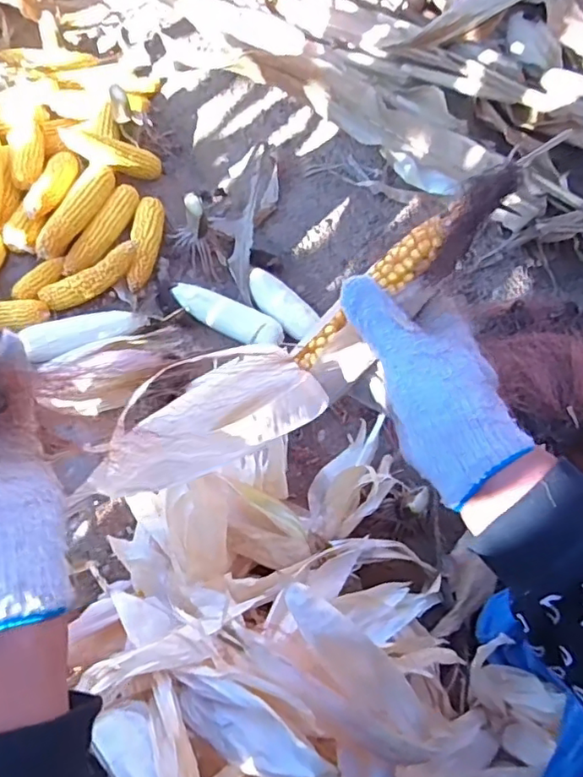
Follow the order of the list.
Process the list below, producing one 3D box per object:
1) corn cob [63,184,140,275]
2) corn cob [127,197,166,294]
[{"bbox_3d":[-0.326,-0.276,0.990,0.047,0.037,0.199,24,65,9],"label":"corn cob"},{"bbox_3d":[-0.251,-0.259,0.988,0.049,0.040,0.185,0,64,-3],"label":"corn cob"}]

